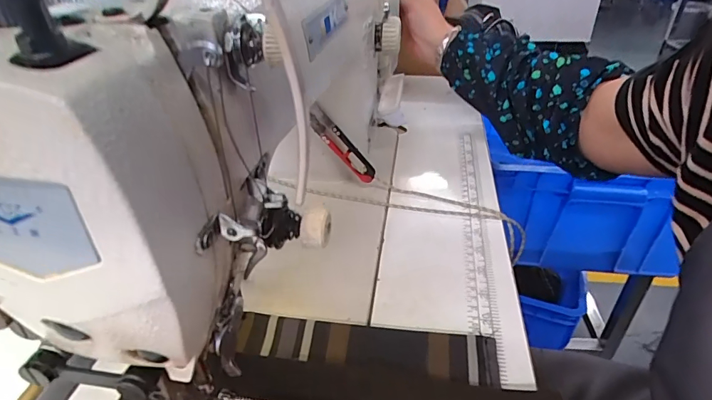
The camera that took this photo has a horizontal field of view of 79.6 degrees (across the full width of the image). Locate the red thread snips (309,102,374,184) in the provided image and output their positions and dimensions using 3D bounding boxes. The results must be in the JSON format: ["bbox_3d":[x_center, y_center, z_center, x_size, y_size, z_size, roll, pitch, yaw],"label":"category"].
[{"bbox_3d":[-0.015,-0.056,0.435,0.022,0.099,0.010,-31,27,24],"label":"red thread snips"}]

